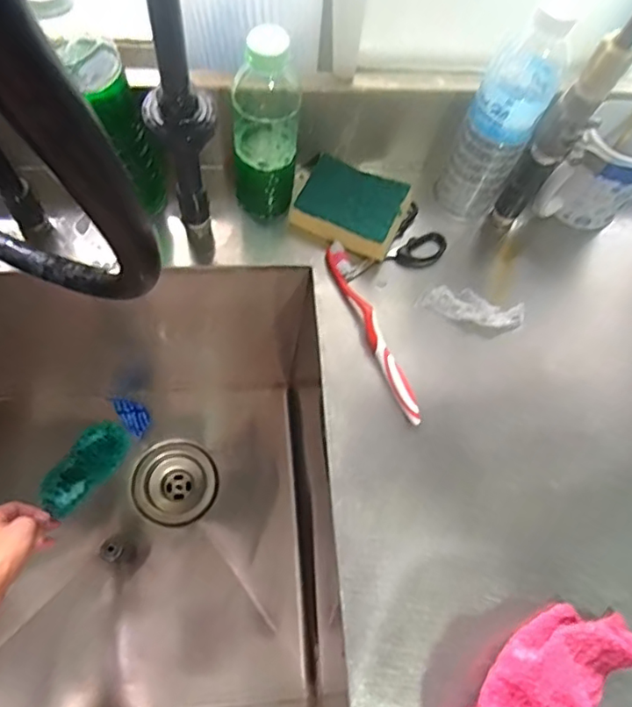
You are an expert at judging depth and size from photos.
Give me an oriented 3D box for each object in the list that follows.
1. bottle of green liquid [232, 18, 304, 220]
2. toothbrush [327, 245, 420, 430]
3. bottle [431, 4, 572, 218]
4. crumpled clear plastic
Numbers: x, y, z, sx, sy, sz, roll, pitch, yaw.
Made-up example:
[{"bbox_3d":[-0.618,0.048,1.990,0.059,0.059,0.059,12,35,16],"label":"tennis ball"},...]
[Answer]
[{"bbox_3d":[-0.043,-0.192,0.492,0.056,0.181,0.064,-1,69,-5],"label":"bottle of green liquid"},{"bbox_3d":[0.052,-0.021,0.515,0.018,0.020,0.181,-22,71,-11],"label":"toothbrush"},{"bbox_3d":[0.162,-0.207,0.501,0.061,0.204,0.065,18,69,2],"label":"bottle"},{"bbox_3d":[0.149,-0.044,0.540,0.097,0.011,0.031,16,69,4],"label":"crumpled clear plastic"}]

